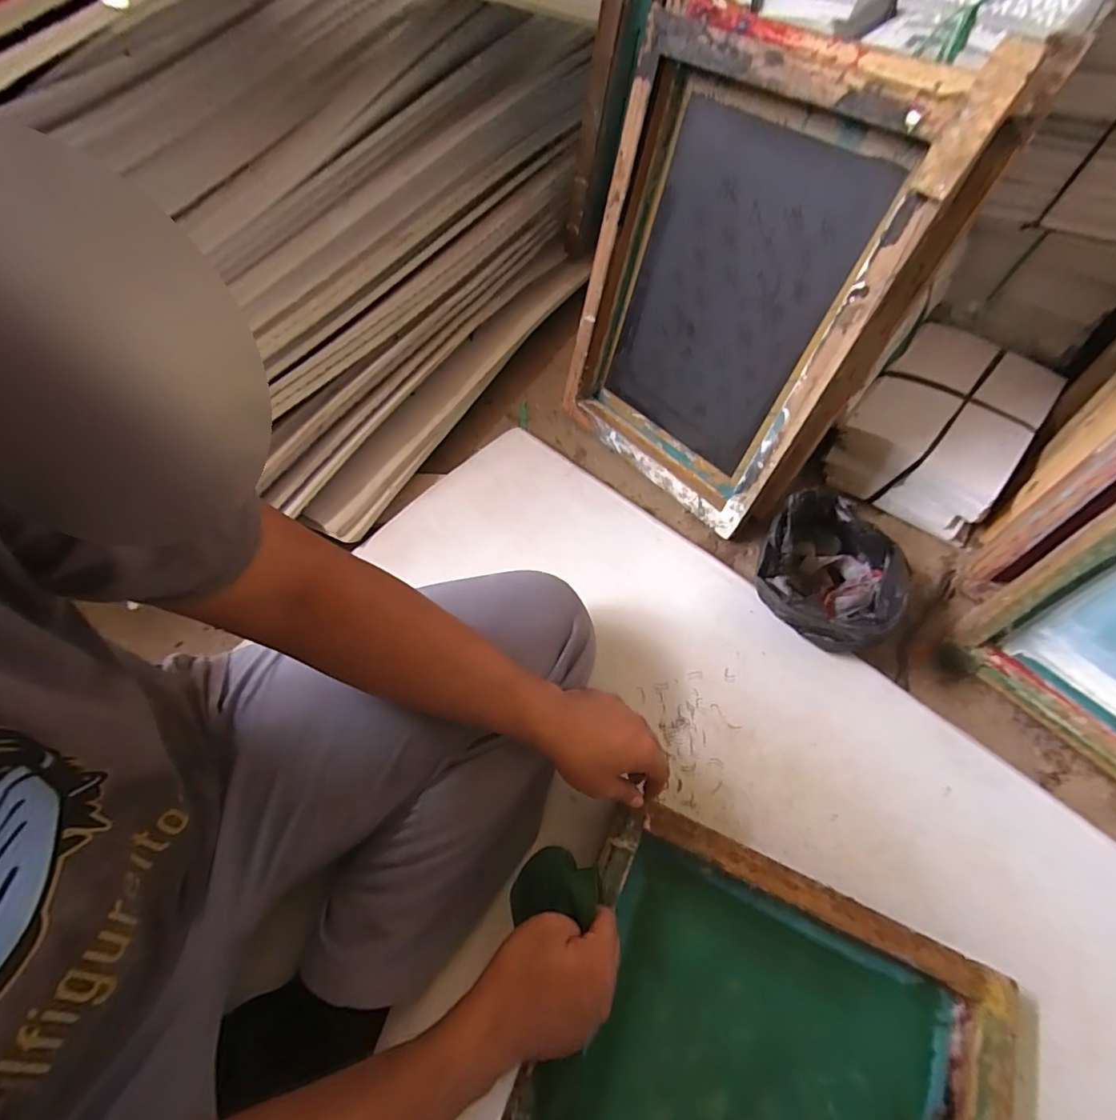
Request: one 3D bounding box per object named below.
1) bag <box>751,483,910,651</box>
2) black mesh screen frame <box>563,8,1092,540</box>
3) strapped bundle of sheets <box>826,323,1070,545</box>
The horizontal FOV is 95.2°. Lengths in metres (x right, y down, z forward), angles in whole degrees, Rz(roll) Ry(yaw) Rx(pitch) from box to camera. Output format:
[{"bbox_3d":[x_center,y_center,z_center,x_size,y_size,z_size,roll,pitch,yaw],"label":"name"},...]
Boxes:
[{"bbox_3d":[0.320,0.013,0.604,0.155,0.095,0.143,29,66,18],"label":"bag"},{"bbox_3d":[0.199,-0.309,0.612,0.088,0.492,0.369,-30,62,-33],"label":"black mesh screen frame"},{"bbox_3d":[0.552,-0.201,0.740,0.201,0.103,0.288,34,68,20],"label":"strapped bundle of sheets"}]

